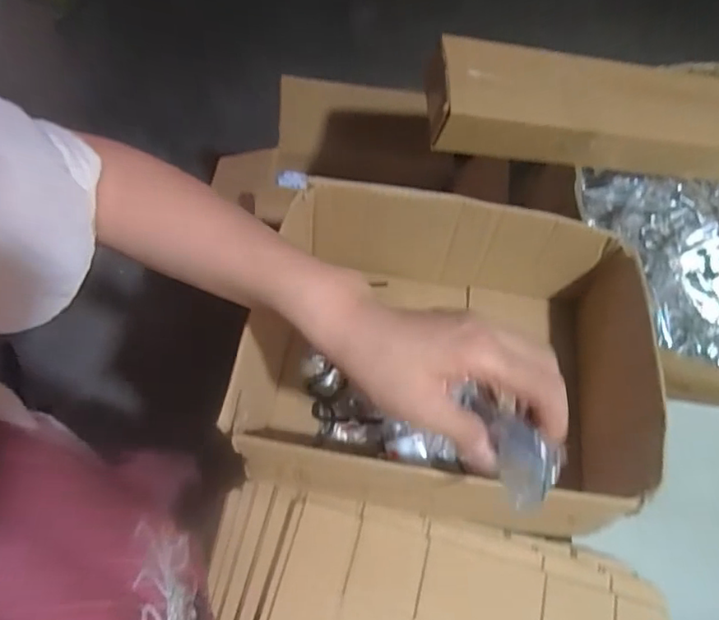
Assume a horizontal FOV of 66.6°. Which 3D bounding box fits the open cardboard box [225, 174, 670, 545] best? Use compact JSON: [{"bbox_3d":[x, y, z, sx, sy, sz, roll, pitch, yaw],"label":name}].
[{"bbox_3d":[0.081,0.036,0.496,0.335,0.112,0.267,9,62,2],"label":"open cardboard box"}]

